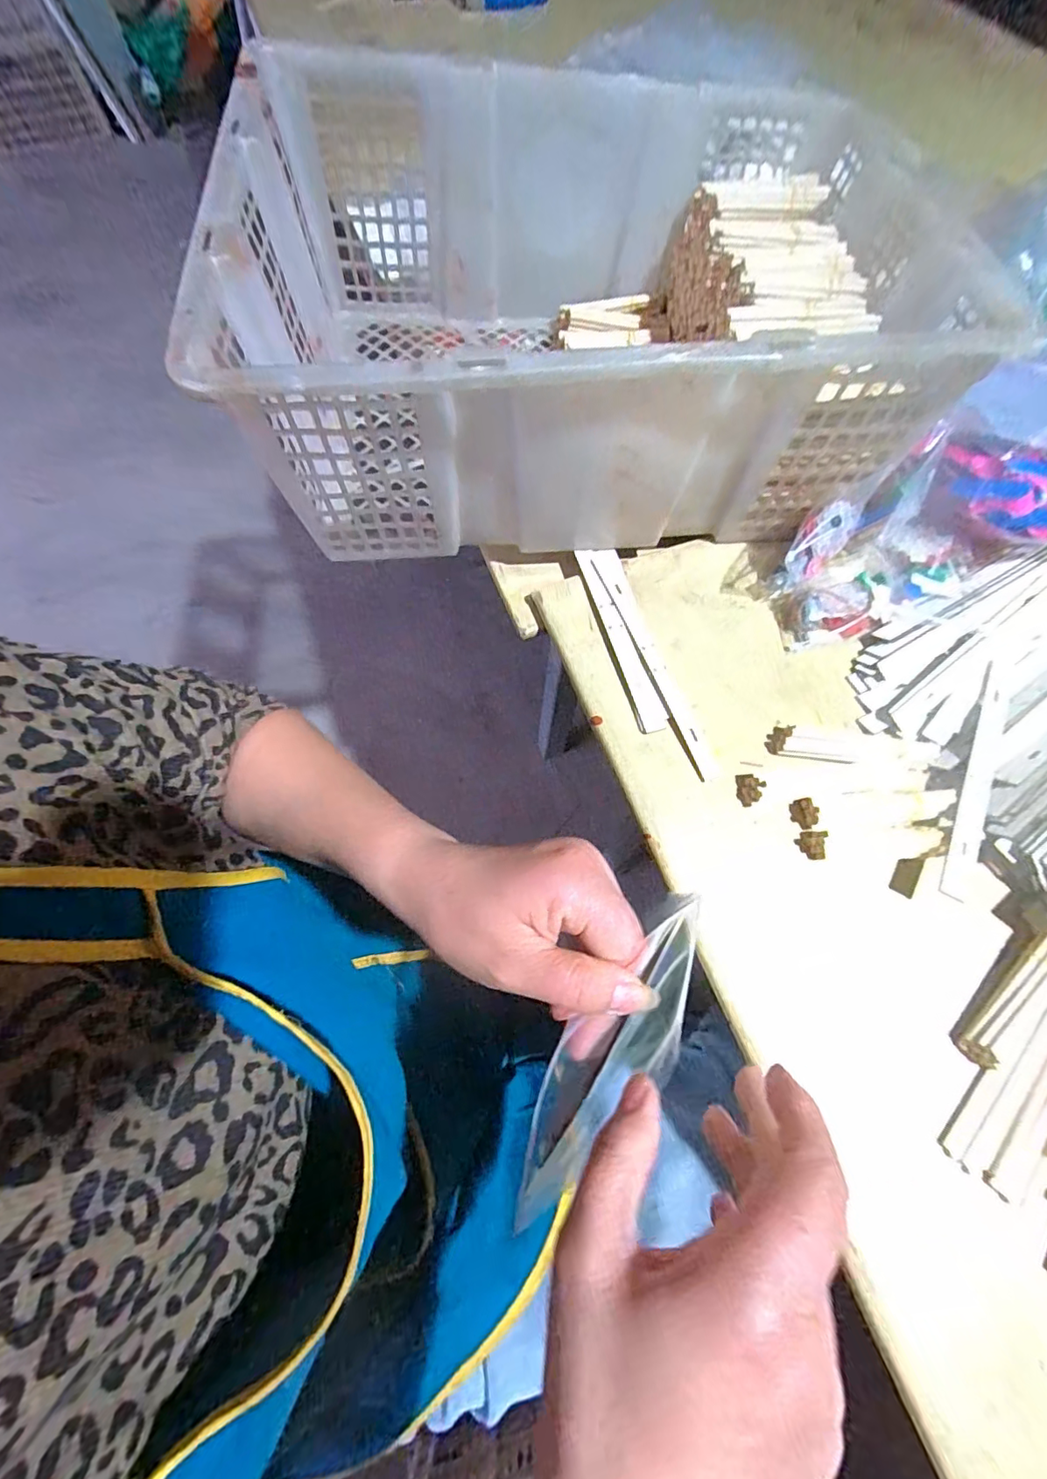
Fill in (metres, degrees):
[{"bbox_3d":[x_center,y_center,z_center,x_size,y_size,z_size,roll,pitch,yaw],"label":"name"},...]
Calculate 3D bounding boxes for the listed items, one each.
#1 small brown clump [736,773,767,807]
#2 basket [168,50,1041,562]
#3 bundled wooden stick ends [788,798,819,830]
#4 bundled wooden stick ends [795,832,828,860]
[{"bbox_3d":[0.154,0.032,0.362,0.012,0.017,0.023,3,68,1],"label":"small brown clump"},{"bbox_3d":[0.044,-0.334,0.414,0.453,0.169,0.375,-3,68,-1],"label":"basket"},{"bbox_3d":[0.188,0.049,0.357,0.011,0.015,0.020,-3,68,-1],"label":"bundled wooden stick ends"},{"bbox_3d":[0.190,0.069,0.349,0.015,0.014,0.017,3,68,1],"label":"bundled wooden stick ends"}]

